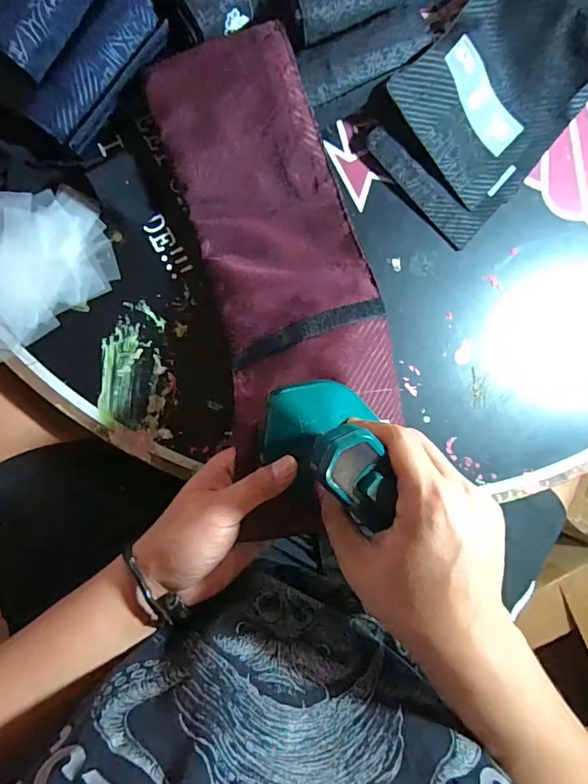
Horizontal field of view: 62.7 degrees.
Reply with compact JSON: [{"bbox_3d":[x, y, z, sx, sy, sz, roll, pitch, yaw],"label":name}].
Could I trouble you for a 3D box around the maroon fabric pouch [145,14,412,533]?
[{"bbox_3d":[-0.008,-0.099,0.400,0.142,0.067,0.403,-12,80,-4],"label":"maroon fabric pouch"}]

